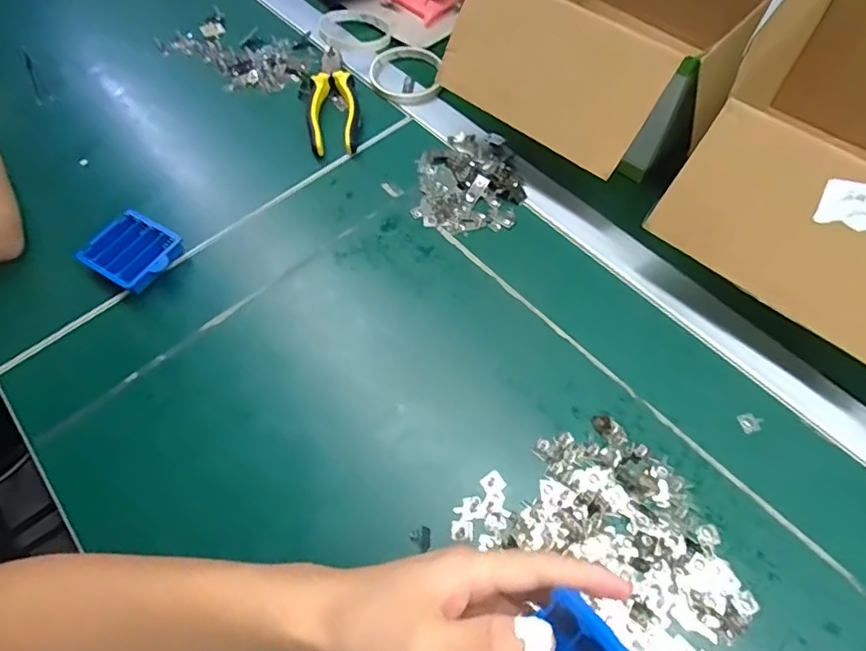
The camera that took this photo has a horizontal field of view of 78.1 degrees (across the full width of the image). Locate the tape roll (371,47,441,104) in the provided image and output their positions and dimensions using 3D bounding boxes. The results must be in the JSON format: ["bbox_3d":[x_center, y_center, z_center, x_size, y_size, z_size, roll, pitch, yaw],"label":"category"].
[{"bbox_3d":[-0.029,-0.281,0.593,0.079,0.010,0.078,-1,61,3],"label":"tape roll"}]

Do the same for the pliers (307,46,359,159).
[{"bbox_3d":[-0.108,-0.241,0.571,0.052,0.022,0.147,-10,61,-2],"label":"pliers"}]

